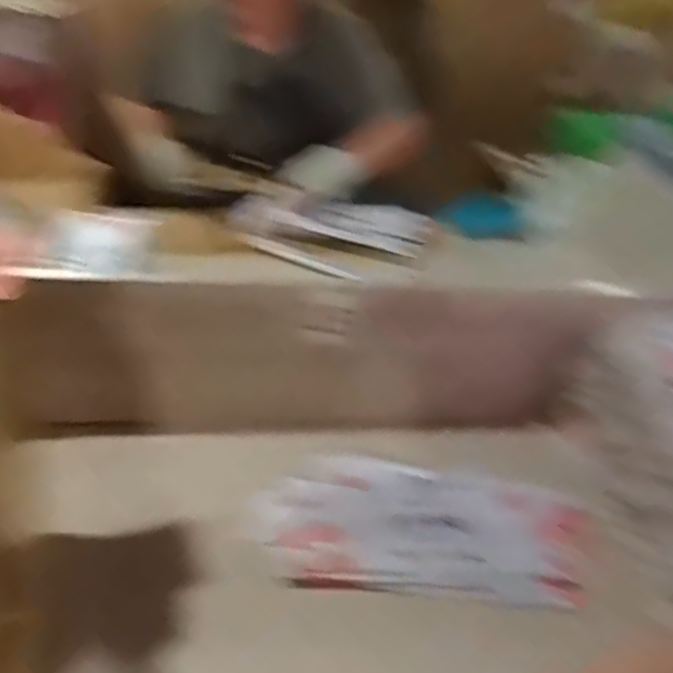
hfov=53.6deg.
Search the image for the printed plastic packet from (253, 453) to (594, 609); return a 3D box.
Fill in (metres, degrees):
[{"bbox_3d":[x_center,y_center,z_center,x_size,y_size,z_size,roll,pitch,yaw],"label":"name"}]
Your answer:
[{"bbox_3d":[0.094,0.203,0.713,0.344,0.032,0.143,8,35,0],"label":"printed plastic packet"}]

